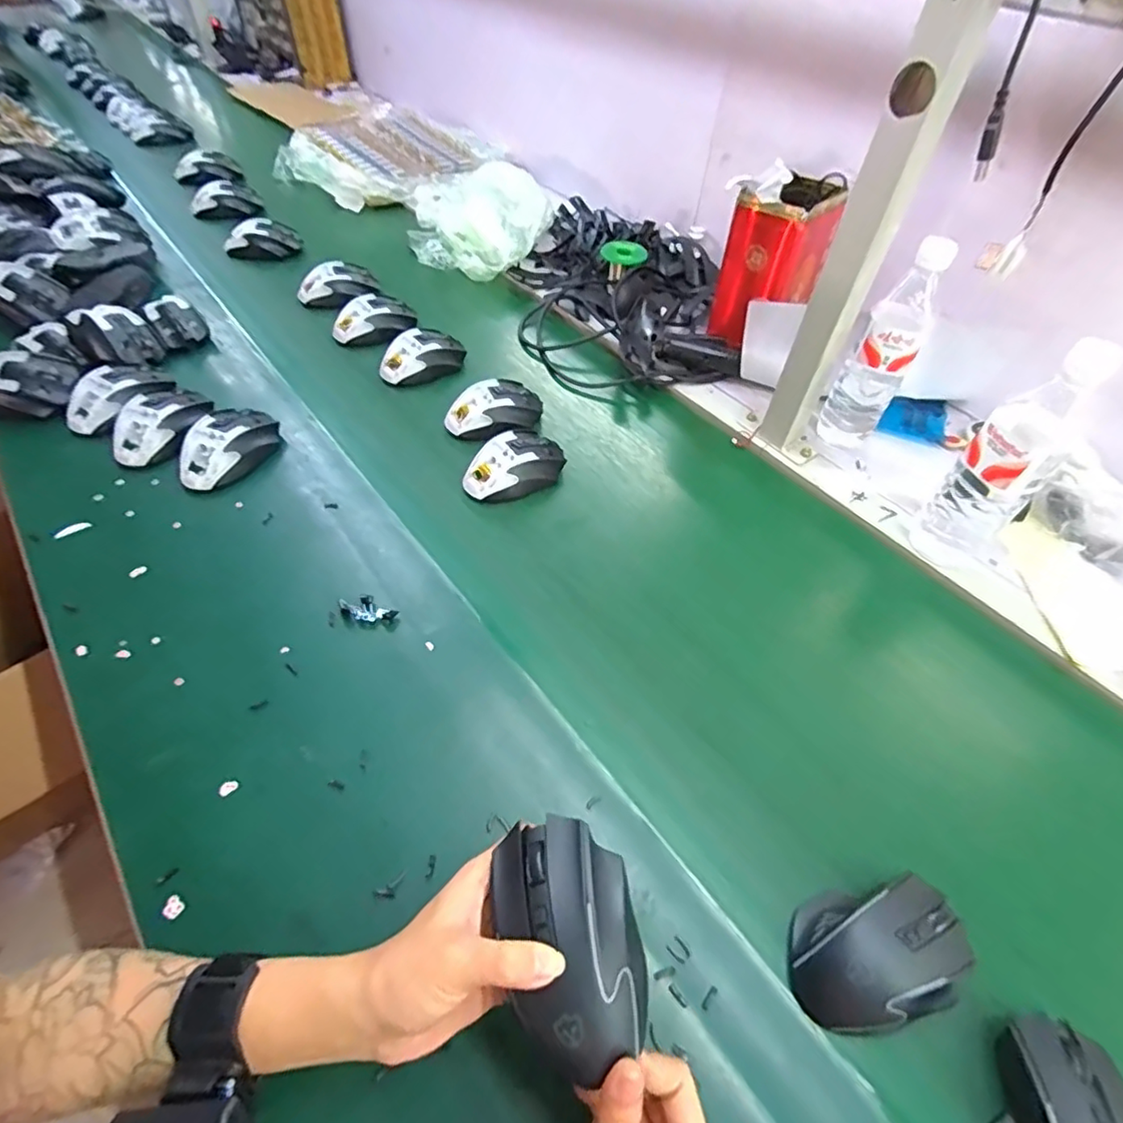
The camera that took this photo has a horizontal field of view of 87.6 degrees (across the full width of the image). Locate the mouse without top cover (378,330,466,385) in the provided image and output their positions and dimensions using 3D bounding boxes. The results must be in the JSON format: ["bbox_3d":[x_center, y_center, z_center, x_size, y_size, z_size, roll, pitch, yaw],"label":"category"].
[{"bbox_3d":[-0.179,-0.262,0.766,0.116,0.054,0.066,-33,60,-28],"label":"mouse without top cover"}]

